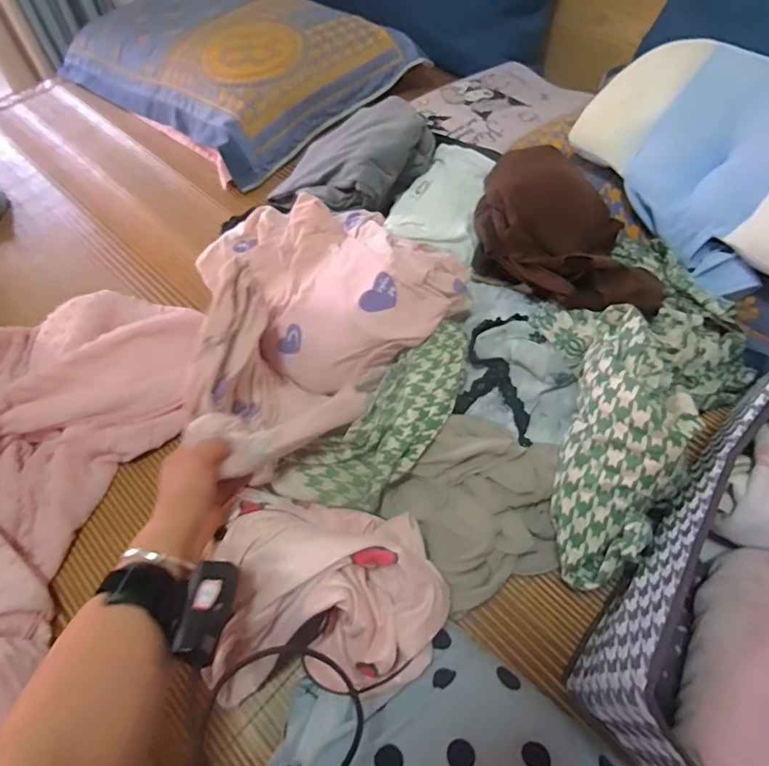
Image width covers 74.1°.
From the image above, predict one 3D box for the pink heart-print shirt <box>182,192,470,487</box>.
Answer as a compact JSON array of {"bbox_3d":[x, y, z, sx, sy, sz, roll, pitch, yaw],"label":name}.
[{"bbox_3d":[-0.120,-0.083,0.608,0.302,0.133,0.318,36,65,23],"label":"pink heart-print shirt"}]

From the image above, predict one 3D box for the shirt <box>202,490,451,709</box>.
[{"bbox_3d":[-0.050,0.183,0.473,0.197,0.104,0.177,-3,56,0],"label":"shirt"}]

